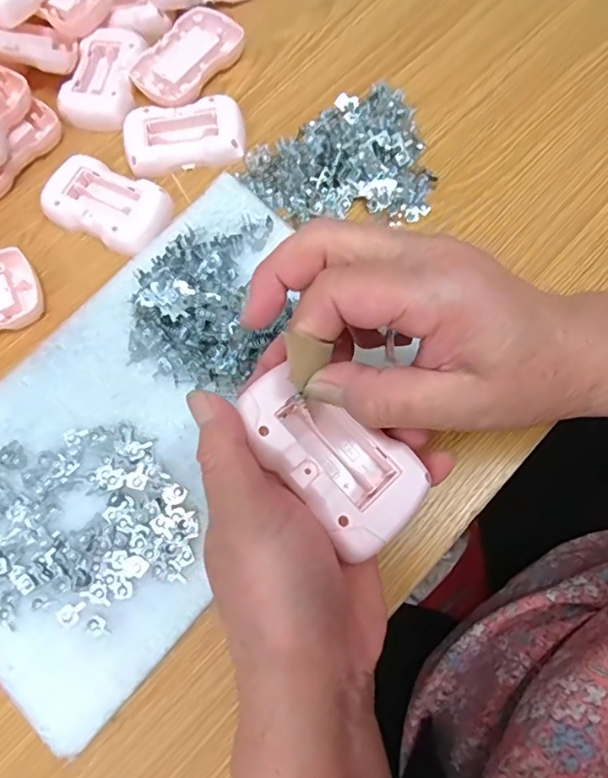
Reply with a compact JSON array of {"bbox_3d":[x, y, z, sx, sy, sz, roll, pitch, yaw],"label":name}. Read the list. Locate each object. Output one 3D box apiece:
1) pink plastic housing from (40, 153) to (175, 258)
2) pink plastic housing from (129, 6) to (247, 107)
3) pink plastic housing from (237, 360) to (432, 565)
[{"bbox_3d":[-0.136,-0.127,0.352,0.084,0.015,0.051,27,75,9],"label":"pink plastic housing"},{"bbox_3d":[-0.087,-0.255,0.392,0.056,0.013,0.090,34,76,10],"label":"pink plastic housing"},{"bbox_3d":[0.011,0.027,0.214,0.081,0.021,0.046,43,78,13],"label":"pink plastic housing"}]

